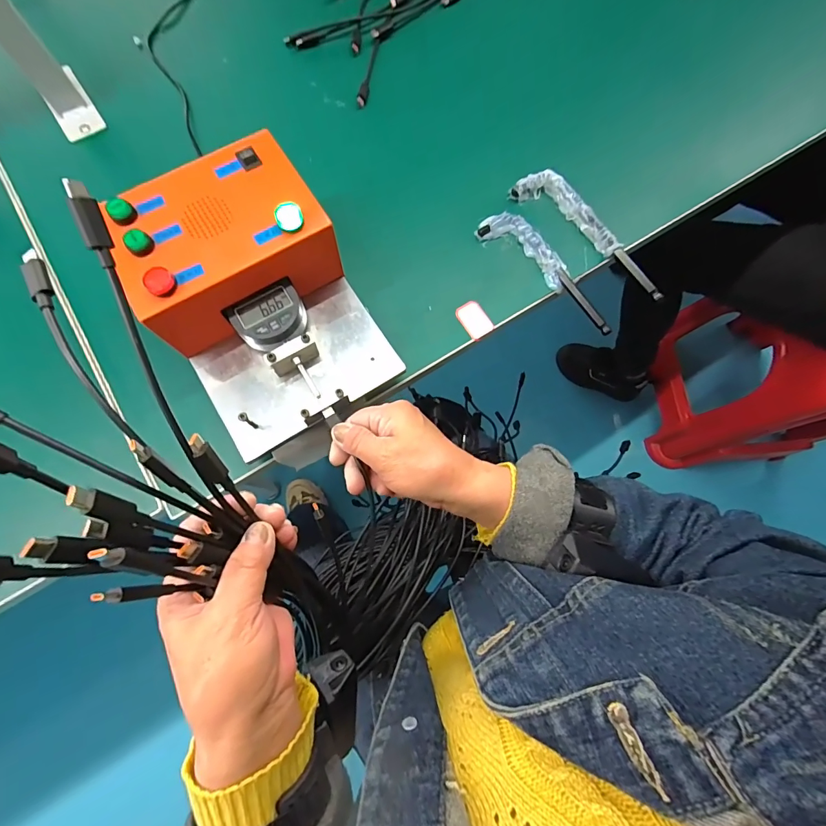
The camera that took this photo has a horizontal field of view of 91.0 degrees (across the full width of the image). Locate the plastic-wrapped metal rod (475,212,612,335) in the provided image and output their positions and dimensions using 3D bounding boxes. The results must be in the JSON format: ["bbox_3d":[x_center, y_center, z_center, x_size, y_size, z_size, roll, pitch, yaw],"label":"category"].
[{"bbox_3d":[0.132,-0.141,0.389,0.157,0.013,0.040,42,79,8],"label":"plastic-wrapped metal rod"}]

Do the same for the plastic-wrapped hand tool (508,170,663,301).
[{"bbox_3d":[0.177,-0.180,0.397,0.176,0.021,0.041,42,79,8],"label":"plastic-wrapped hand tool"}]

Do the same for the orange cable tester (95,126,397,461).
[{"bbox_3d":[-0.122,-0.092,0.316,0.149,0.076,0.206,-33,80,-9],"label":"orange cable tester"}]

